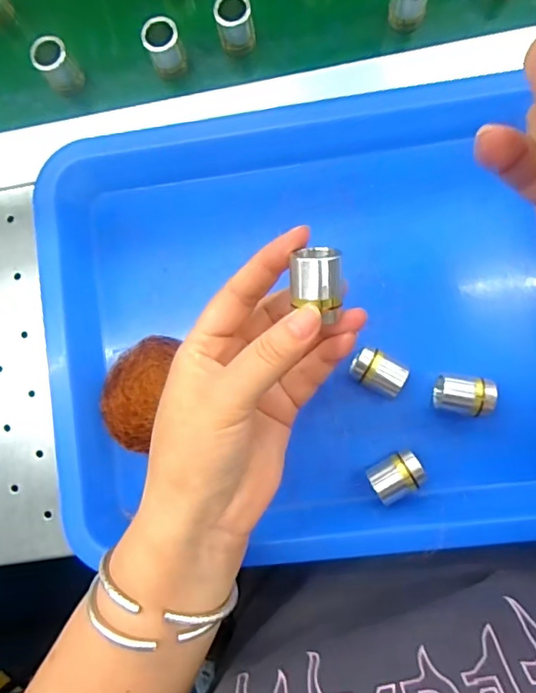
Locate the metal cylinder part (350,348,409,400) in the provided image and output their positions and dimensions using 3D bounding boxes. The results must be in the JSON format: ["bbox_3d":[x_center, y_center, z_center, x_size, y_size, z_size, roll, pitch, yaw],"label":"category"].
[{"bbox_3d":[0.065,0.015,0.297,0.032,0.022,0.021,35,89,6],"label":"metal cylinder part"}]

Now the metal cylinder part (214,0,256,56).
[{"bbox_3d":[-0.021,-0.207,0.324,0.022,0.036,0.021,-14,85,3],"label":"metal cylinder part"}]

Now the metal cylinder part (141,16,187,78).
[{"bbox_3d":[-0.066,-0.192,0.324,0.021,0.034,0.019,-20,85,2],"label":"metal cylinder part"}]

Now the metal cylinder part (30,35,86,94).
[{"bbox_3d":[-0.137,-0.184,0.331,0.022,0.034,0.022,0,86,4],"label":"metal cylinder part"}]

